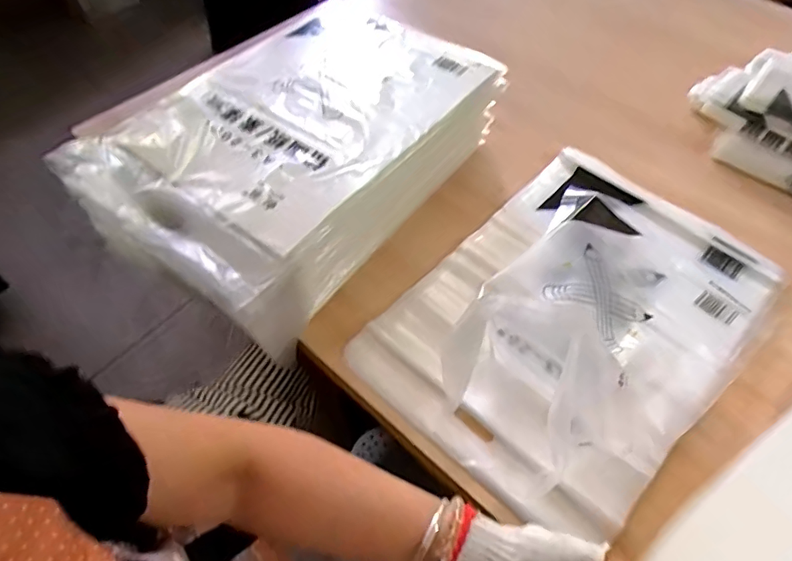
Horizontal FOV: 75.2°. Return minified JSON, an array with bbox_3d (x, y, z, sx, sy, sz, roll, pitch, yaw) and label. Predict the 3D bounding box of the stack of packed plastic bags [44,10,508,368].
[{"bbox_3d":[-0.130,-0.178,0.707,0.333,0.137,0.506,32,61,19],"label":"stack of packed plastic bags"}]

